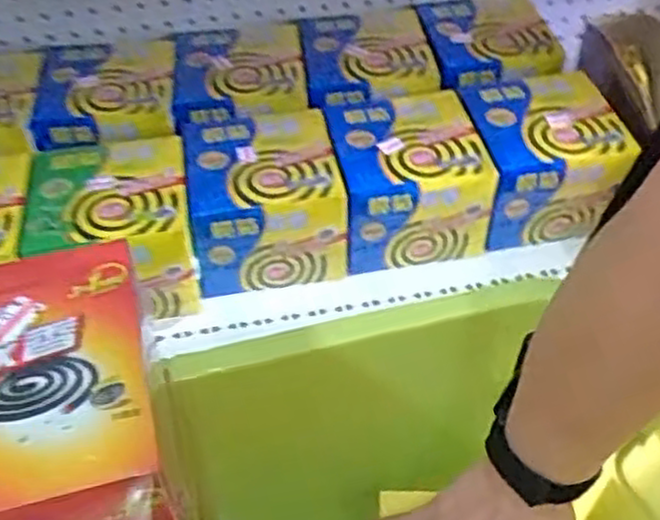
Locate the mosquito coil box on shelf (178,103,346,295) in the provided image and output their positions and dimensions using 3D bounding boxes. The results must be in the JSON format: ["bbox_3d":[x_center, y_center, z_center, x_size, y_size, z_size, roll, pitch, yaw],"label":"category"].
[{"bbox_3d":[-0.063,-0.058,0.708,0.134,0.101,0.138,-9,48,-8],"label":"mosquito coil box on shelf"}]

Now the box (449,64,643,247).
[{"bbox_3d":[0.203,-0.101,0.744,0.132,0.105,0.141,-10,48,-8],"label":"box"}]

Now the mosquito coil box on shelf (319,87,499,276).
[{"bbox_3d":[0.072,-0.080,0.726,0.133,0.103,0.136,-8,47,-7],"label":"mosquito coil box on shelf"}]

